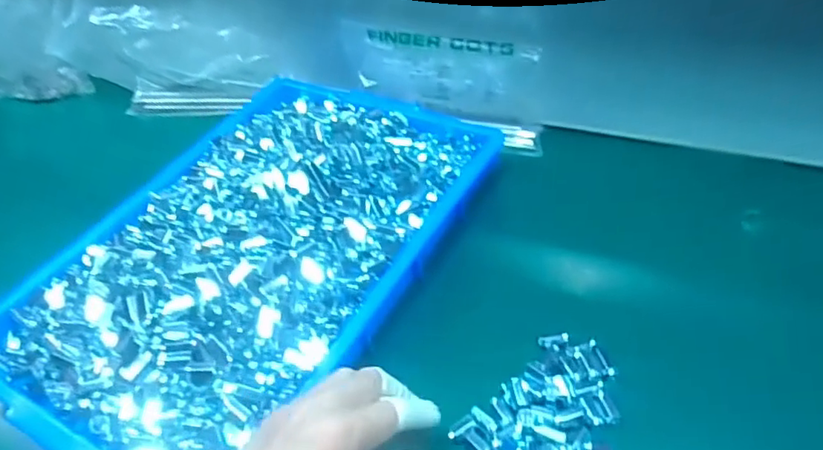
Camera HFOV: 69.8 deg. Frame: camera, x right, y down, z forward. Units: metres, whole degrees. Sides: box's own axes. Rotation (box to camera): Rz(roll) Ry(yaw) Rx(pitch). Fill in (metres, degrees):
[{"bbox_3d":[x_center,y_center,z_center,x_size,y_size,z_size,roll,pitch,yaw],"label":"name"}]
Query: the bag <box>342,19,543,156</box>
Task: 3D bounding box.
[{"bbox_3d":[0.031,-0.154,0.628,0.229,0.107,0.050,14,41,16],"label":"bag"}]

